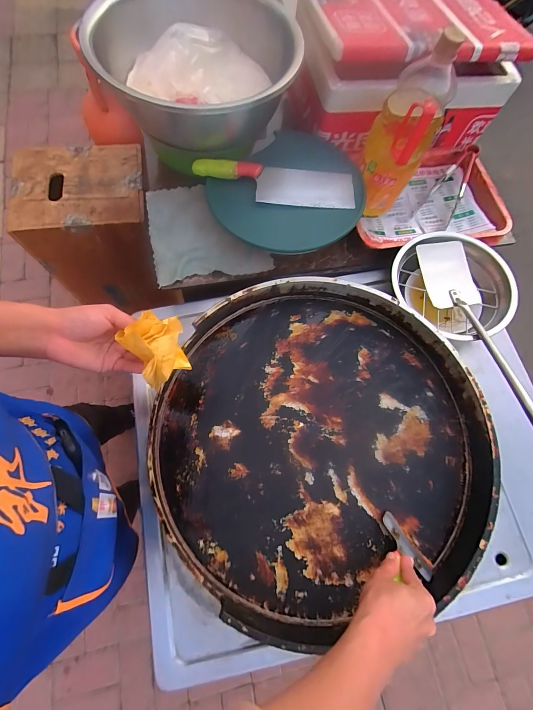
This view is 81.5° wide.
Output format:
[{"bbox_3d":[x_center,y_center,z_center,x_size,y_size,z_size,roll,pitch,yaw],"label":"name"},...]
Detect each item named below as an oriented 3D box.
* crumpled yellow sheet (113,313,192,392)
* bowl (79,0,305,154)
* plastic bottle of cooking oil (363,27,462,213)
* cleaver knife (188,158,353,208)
[{"bbox_3d":[-0.124,-0.012,0.353,0.062,0.045,0.079,-32,76,-11],"label":"crumpled yellow sheet"},{"bbox_3d":[-0.135,-0.534,0.571,0.366,0.136,0.366,1,72,-3],"label":"bowl"},{"bbox_3d":[0.243,-0.396,0.571,0.109,0.262,0.097,26,73,6],"label":"plastic bottle of cooking oil"},{"bbox_3d":[0.016,-0.324,0.578,0.300,0.038,0.096,3,72,-3],"label":"cleaver knife"}]

